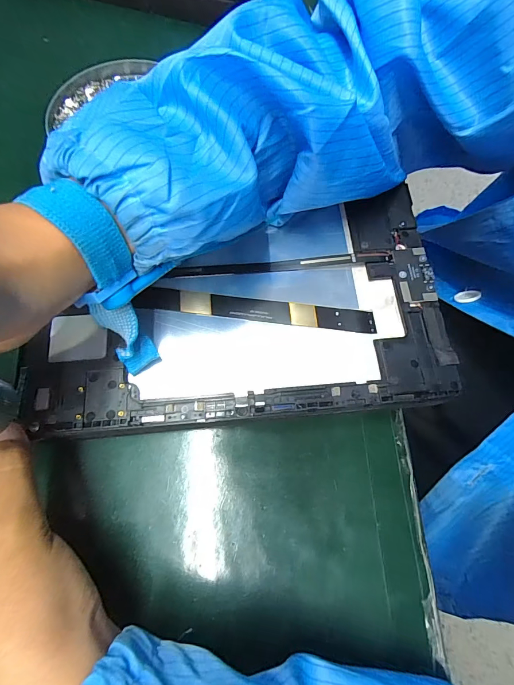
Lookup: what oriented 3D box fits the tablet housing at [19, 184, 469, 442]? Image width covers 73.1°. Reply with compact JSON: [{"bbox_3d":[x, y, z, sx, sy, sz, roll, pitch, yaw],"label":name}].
[{"bbox_3d":[-0.009,-0.016,0.201,0.232,0.008,0.126,-8,70,-4],"label":"tablet housing"}]

